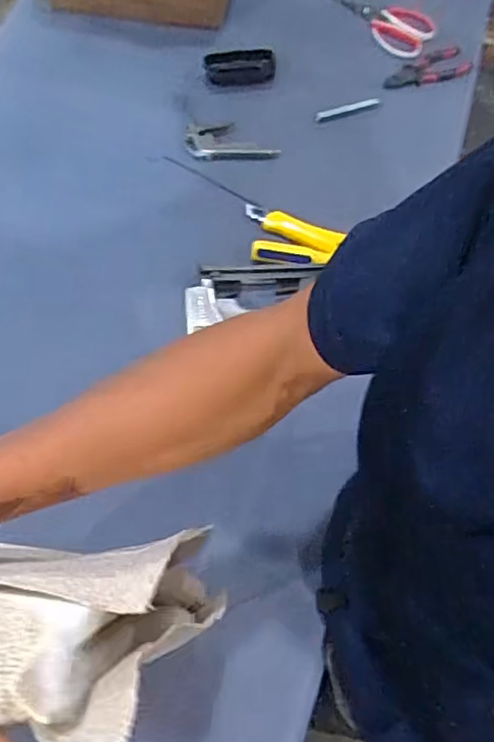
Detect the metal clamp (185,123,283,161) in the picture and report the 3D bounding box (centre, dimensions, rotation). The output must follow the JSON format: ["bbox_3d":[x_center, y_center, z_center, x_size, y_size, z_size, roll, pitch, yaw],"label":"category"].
[{"bbox_3d":[-0.022,-0.341,0.876,0.138,0.029,0.055,1,68,-2],"label":"metal clamp"}]

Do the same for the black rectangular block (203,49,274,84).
[{"bbox_3d":[-0.009,-0.472,0.909,0.111,0.029,0.048,-14,69,-8],"label":"black rectangular block"}]

